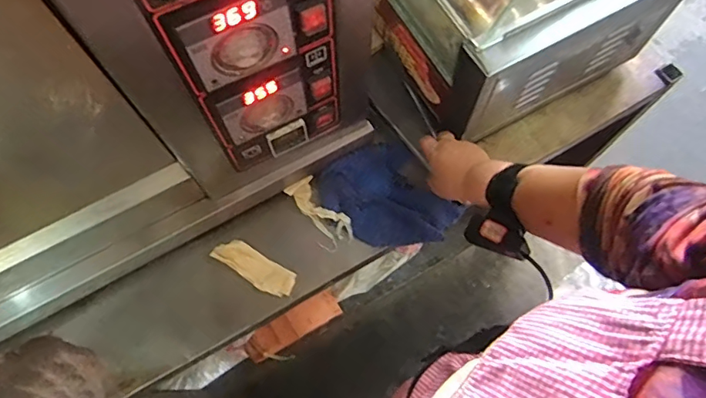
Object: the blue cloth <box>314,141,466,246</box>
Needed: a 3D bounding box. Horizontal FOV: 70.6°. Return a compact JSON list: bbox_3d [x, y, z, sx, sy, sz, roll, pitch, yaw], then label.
[{"bbox_3d":[0.050,-0.001,0.733,0.149,0.043,0.178,-36,74,-12],"label":"blue cloth"}]

